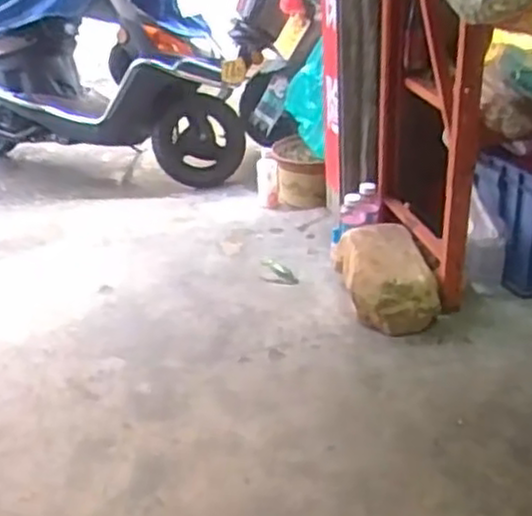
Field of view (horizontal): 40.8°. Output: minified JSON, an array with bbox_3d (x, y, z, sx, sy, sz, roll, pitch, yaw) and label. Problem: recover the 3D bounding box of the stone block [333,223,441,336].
[{"bbox_3d":[0.300,0.038,1.801,0.204,0.156,0.332,-6,28,-4],"label":"stone block"}]

